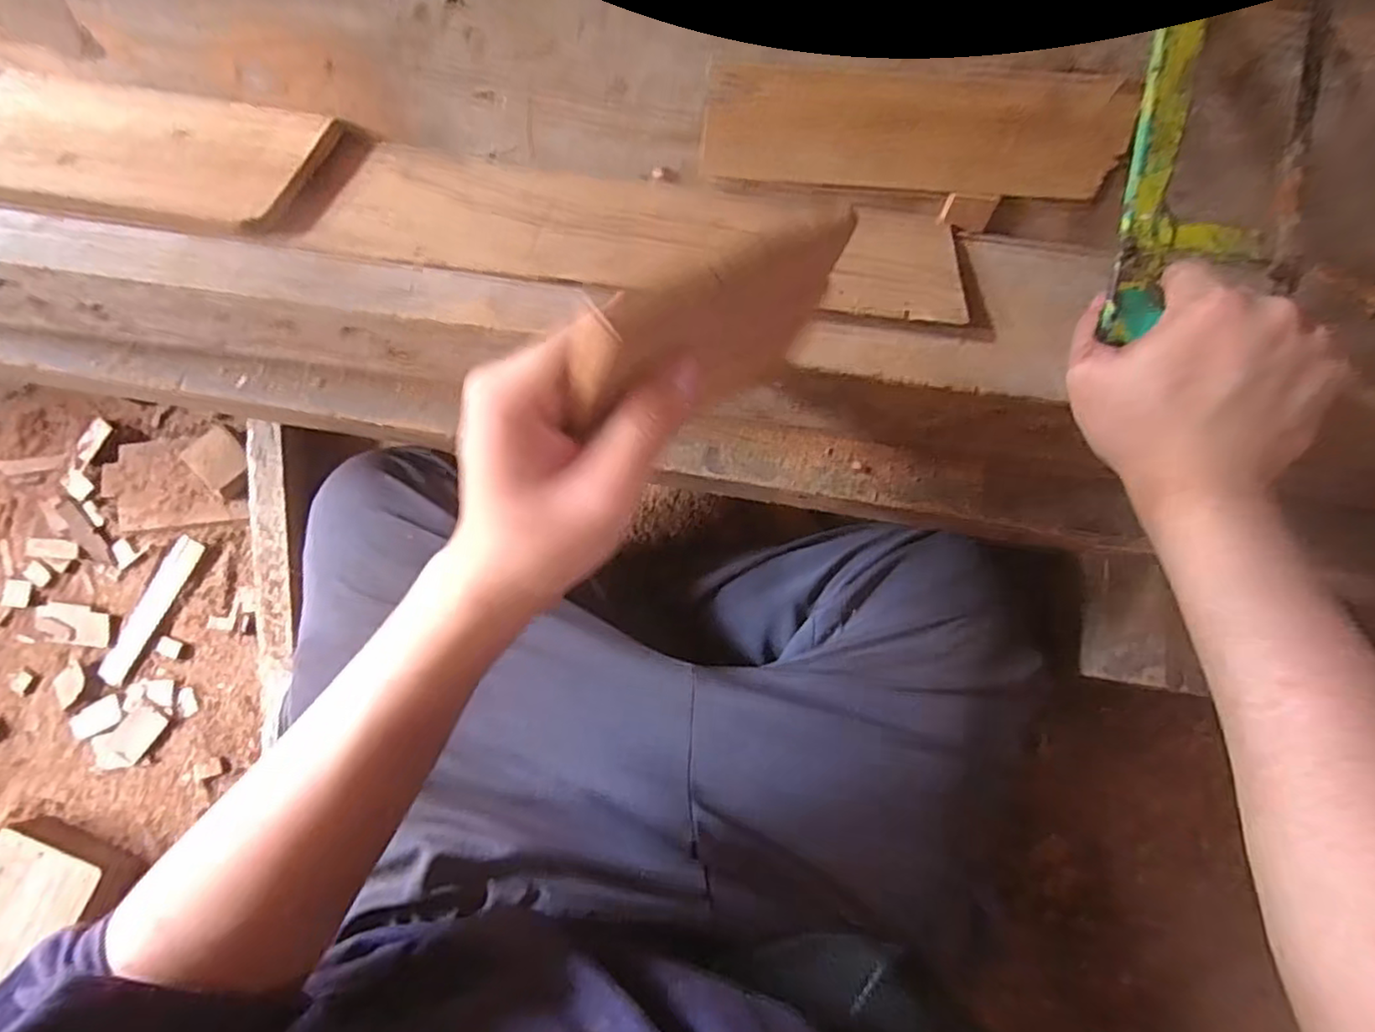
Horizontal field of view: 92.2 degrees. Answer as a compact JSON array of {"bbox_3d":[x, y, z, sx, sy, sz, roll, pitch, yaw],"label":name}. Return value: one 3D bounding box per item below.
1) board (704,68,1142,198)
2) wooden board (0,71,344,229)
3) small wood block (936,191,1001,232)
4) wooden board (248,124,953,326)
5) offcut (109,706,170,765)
[{"bbox_3d":[0.138,-0.235,0.405,0.249,0.063,0.010,4,38,2],"label":"board"},{"bbox_3d":[-0.327,-0.215,0.389,0.209,0.008,0.106,9,65,-1],"label":"wooden board"},{"bbox_3d":[0.179,-0.194,0.423,0.031,0.006,0.021,11,121,4],"label":"small wood block"},{"bbox_3d":[-0.032,-0.175,0.402,0.390,0.017,0.106,8,59,1],"label":"wooden board"},{"bbox_3d":[-0.554,0.218,0.667,0.038,0.006,0.052,35,81,4],"label":"offcut"}]

